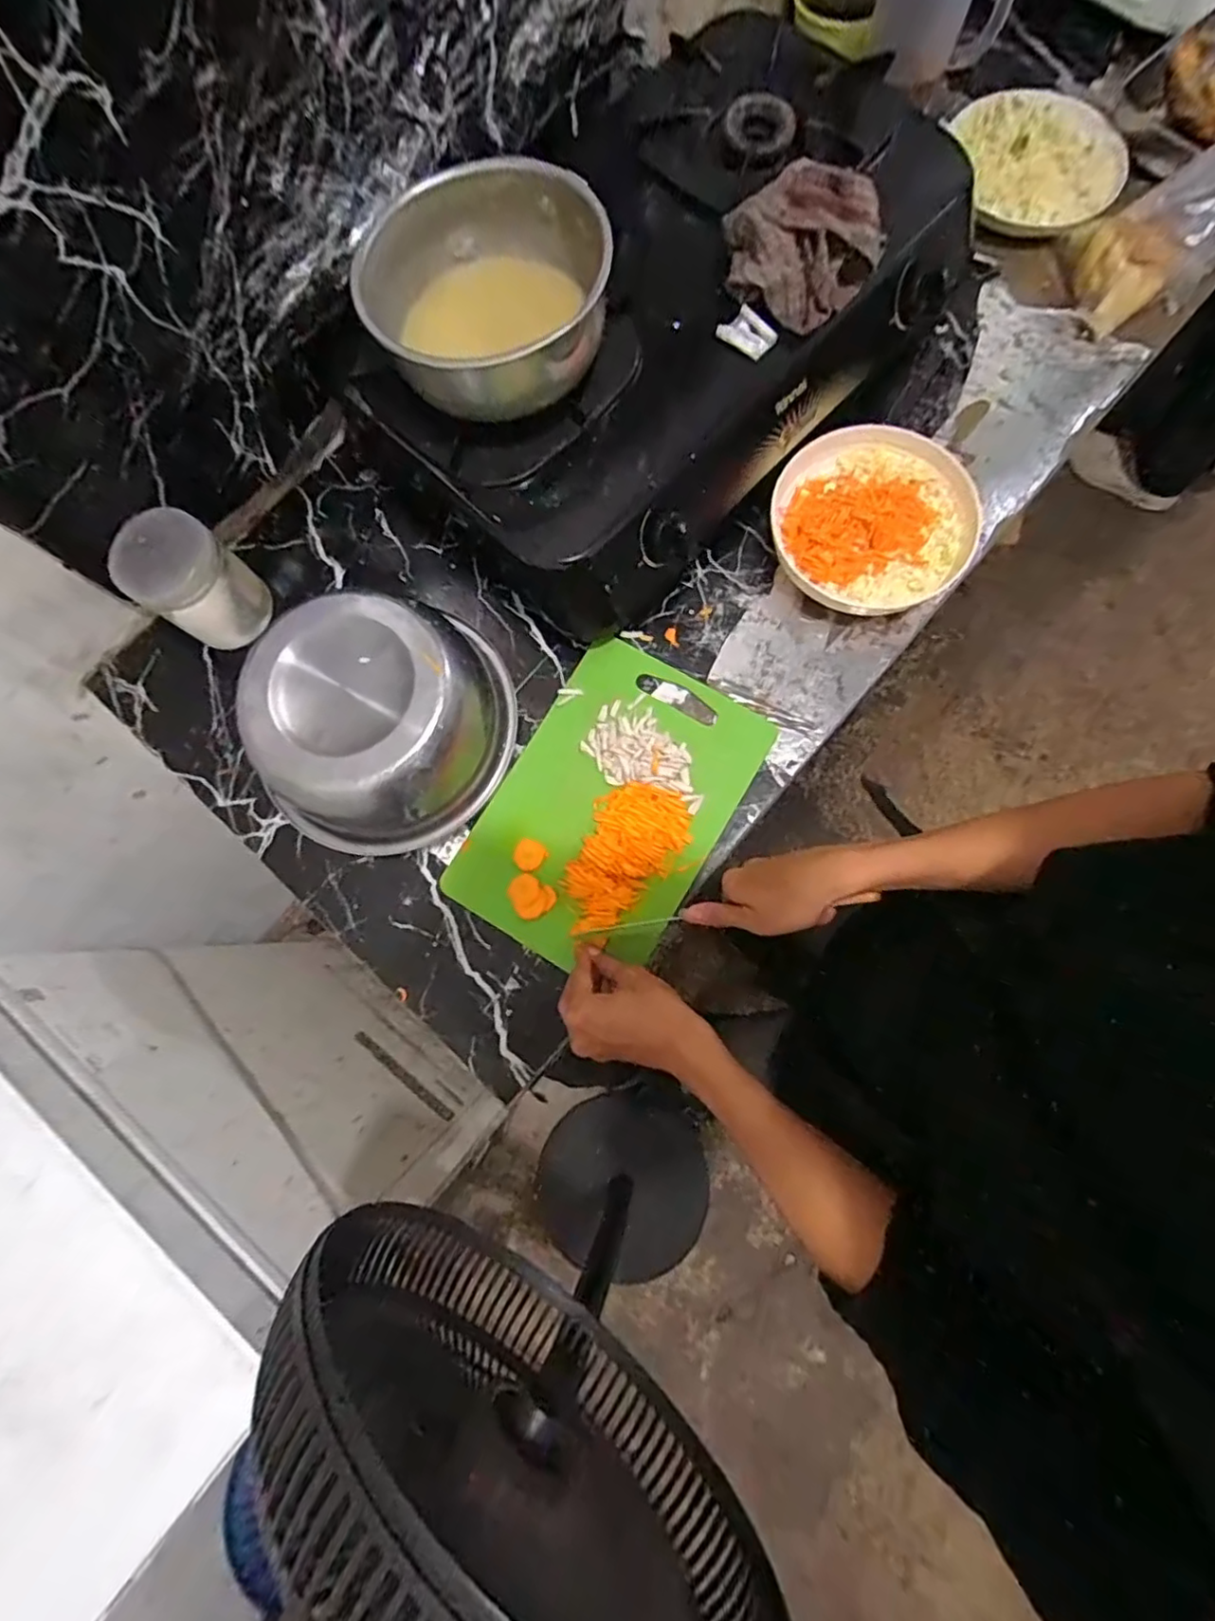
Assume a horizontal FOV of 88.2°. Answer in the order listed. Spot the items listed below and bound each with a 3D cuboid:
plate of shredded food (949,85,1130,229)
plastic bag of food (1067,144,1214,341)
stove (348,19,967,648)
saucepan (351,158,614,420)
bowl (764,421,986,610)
[{"bbox_3d":[0.447,-0.676,0.645,0.171,0.036,0.156,0,78,1],"label":"plate of shredded food"},{"bbox_3d":[0.593,-0.581,0.579,0.278,0.074,0.120,-29,78,20],"label":"plastic bag of food"},{"bbox_3d":[0.055,-0.470,0.592,0.347,0.178,0.550,44,83,9],"label":"stove"},{"bbox_3d":[-0.092,-0.397,0.498,0.185,0.095,0.175,0,78,1],"label":"saucepan"},{"bbox_3d":[0.254,-0.276,0.605,0.187,0.056,0.173,0,78,1],"label":"bowl"}]

